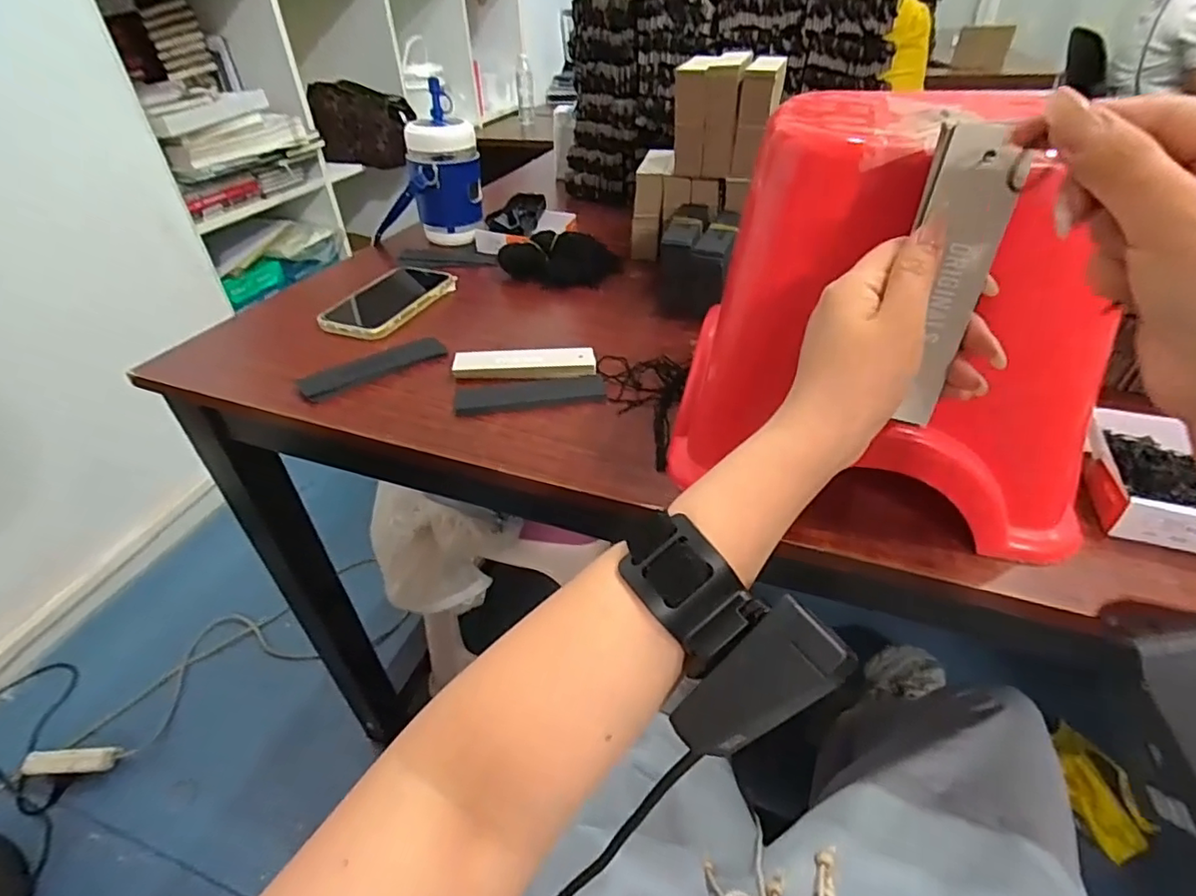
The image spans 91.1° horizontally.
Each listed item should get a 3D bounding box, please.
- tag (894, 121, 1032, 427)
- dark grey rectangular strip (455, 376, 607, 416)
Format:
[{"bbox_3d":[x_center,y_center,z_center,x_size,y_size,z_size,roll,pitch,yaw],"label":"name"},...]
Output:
[{"bbox_3d":[0.155,-0.071,0.258,0.033,0.126,0.009,3,20,6],"label":"tag"},{"bbox_3d":[-0.057,-0.047,0.510,0.128,0.005,0.037,-7,38,-6],"label":"dark grey rectangular strip"}]

